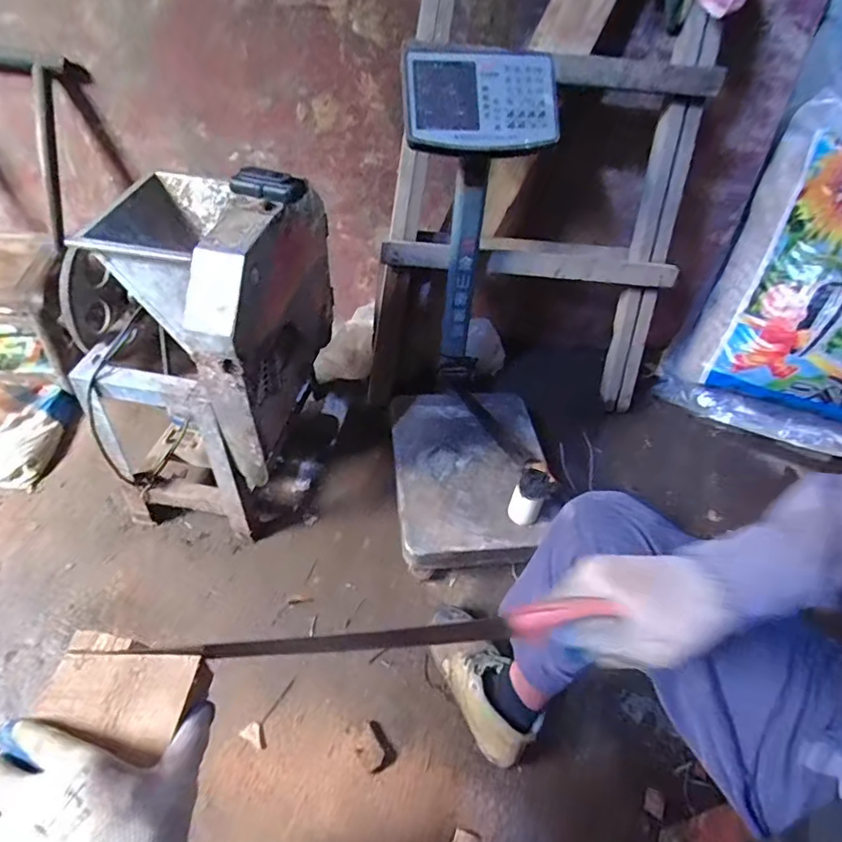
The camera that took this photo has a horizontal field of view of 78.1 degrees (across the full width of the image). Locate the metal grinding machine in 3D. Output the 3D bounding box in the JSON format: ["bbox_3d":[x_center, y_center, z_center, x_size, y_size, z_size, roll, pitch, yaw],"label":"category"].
[{"bbox_3d":[-0.375,-0.124,0.968,0.348,0.598,0.401,6,47,4],"label":"metal grinding machine"}]

